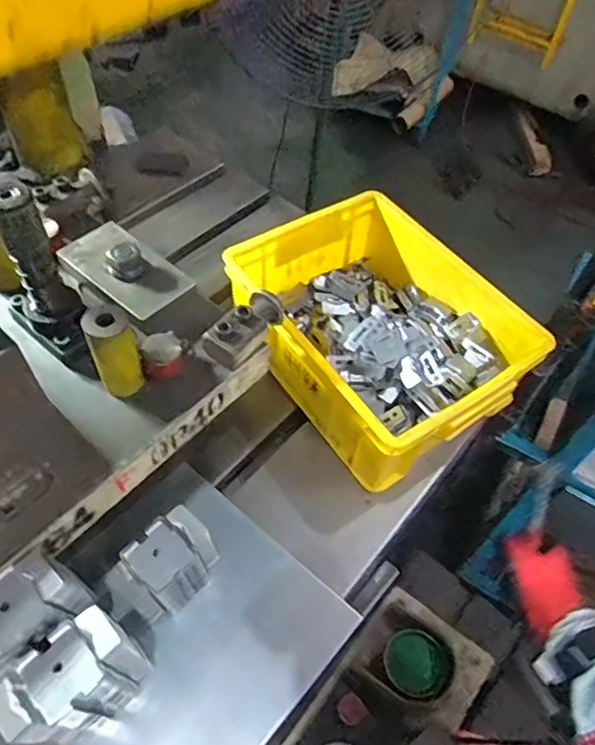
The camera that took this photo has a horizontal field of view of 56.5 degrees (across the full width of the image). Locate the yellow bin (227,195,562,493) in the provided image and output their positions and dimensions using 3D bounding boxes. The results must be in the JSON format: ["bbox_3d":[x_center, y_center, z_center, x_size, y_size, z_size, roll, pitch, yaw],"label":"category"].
[{"bbox_3d":[0.103,-0.056,0.711,0.257,0.118,0.335,-29,60,-22],"label":"yellow bin"}]

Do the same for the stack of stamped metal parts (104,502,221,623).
[{"bbox_3d":[-0.125,0.192,0.535,0.062,0.112,0.090,34,58,20],"label":"stack of stamped metal parts"}]

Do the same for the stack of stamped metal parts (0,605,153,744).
[{"bbox_3d":[-0.174,0.258,0.457,0.056,0.156,0.092,38,60,22],"label":"stack of stamped metal parts"}]

